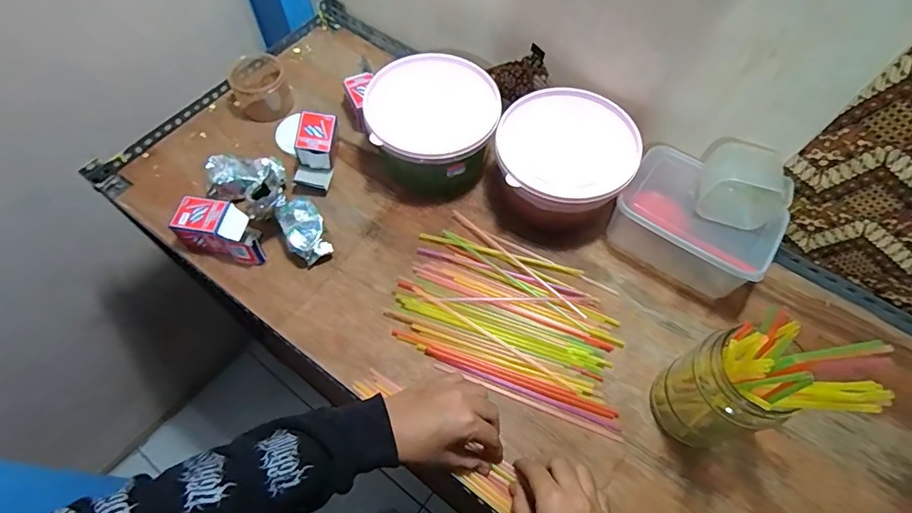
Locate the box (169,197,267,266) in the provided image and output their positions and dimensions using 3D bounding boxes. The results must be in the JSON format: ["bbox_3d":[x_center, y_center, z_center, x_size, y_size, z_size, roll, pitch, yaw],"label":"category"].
[{"bbox_3d":[-0.317,-0.036,0.653,0.109,0.059,0.060,13,62,7],"label":"box"}]

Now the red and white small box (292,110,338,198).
[{"bbox_3d":[-0.213,-0.156,0.718,0.050,0.064,0.107,6,62,3],"label":"red and white small box"}]

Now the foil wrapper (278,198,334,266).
[{"bbox_3d":[-0.209,-0.035,0.666,0.054,0.049,0.085,-26,65,-14],"label":"foil wrapper"}]

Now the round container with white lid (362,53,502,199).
[{"bbox_3d":[-0.034,-0.190,0.711,0.181,0.118,0.151,9,62,4],"label":"round container with white lid"}]

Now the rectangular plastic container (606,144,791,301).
[{"bbox_3d":[0.313,-0.039,0.645,0.188,0.101,0.121,34,66,17],"label":"rectangular plastic container"}]

